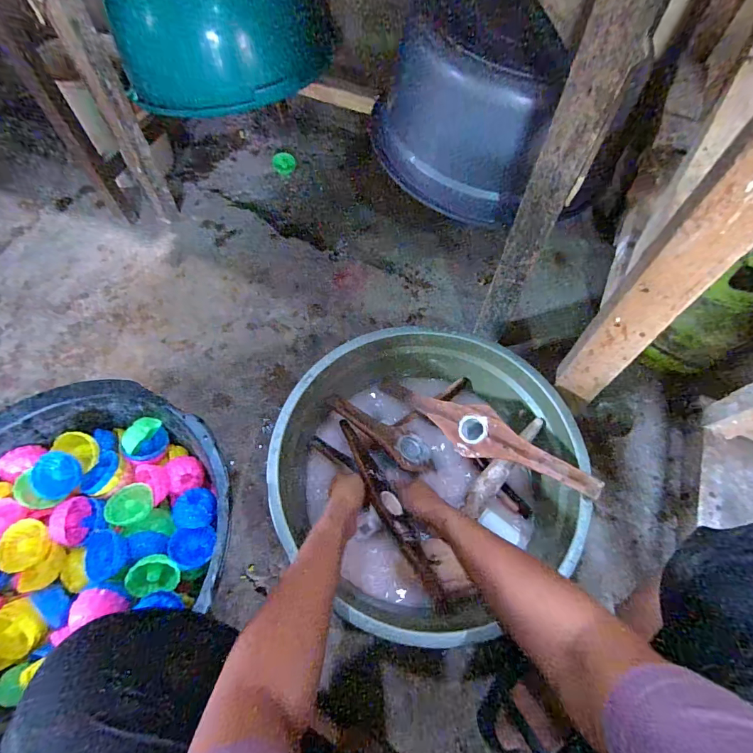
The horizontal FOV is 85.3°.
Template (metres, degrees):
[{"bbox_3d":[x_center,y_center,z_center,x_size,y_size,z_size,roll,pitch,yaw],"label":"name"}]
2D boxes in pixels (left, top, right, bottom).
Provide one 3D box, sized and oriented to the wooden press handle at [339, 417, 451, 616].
[{"bbox_3d":[0.018,0.179,0.568,0.037,0.044,0.281,-25,59,-13],"label":"wooden press handle"}]

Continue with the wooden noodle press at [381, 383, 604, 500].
[{"bbox_3d":[0.148,0.081,0.596,0.330,0.028,0.067,26,63,31],"label":"wooden noodle press"}]

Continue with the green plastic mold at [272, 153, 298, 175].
[{"bbox_3d":[-0.251,-0.583,1.117,0.063,0.009,0.082,-13,62,-4],"label":"green plastic mold"}]

